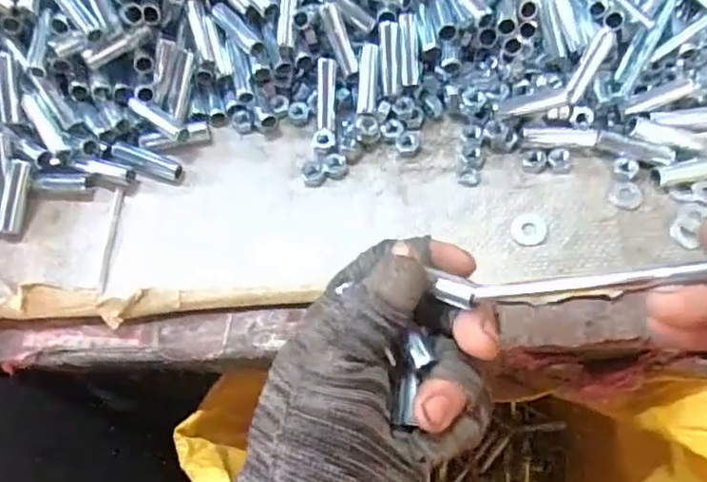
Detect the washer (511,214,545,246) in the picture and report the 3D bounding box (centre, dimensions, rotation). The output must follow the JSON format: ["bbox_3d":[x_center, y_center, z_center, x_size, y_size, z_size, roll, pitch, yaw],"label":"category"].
[{"bbox_3d":[0.097,-0.007,0.333,0.018,0.004,0.019,-1,65,3],"label":"washer"}]

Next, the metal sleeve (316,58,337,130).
[{"bbox_3d":[-0.016,-0.088,0.361,0.011,0.007,0.041,3,99,5],"label":"metal sleeve"}]

